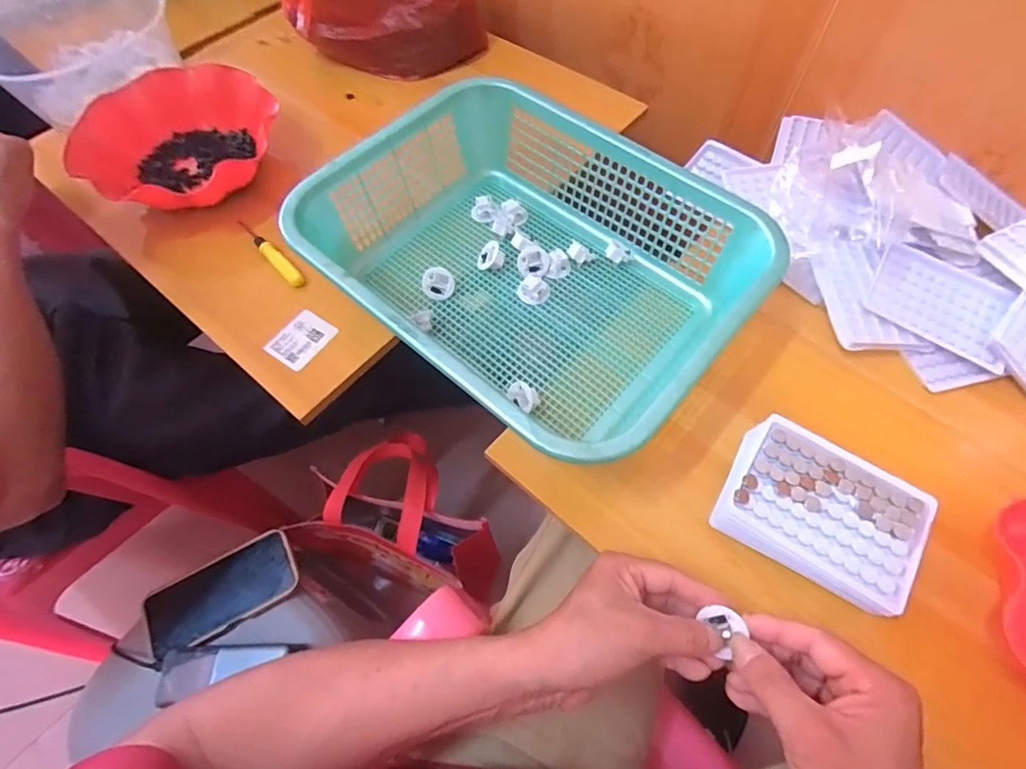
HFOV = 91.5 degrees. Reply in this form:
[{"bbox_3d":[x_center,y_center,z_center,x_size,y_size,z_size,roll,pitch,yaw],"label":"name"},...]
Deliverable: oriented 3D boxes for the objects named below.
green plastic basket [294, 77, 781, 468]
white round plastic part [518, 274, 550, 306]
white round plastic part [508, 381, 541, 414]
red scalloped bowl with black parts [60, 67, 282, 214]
[{"bbox_3d":[0.013,-0.116,0.481,0.385,0.106,0.300,38,70,19],"label":"green plastic basket"},{"bbox_3d":[0.022,-0.097,0.516,0.031,0.015,0.029,-1,63,1],"label":"white round plastic part"},{"bbox_3d":[0.011,0.011,0.454,0.024,0.018,0.030,-38,68,-16],"label":"white round plastic part"},{"bbox_3d":[-0.410,-0.296,0.612,0.222,0.088,0.207,32,68,17],"label":"red scalloped bowl with black parts"}]

